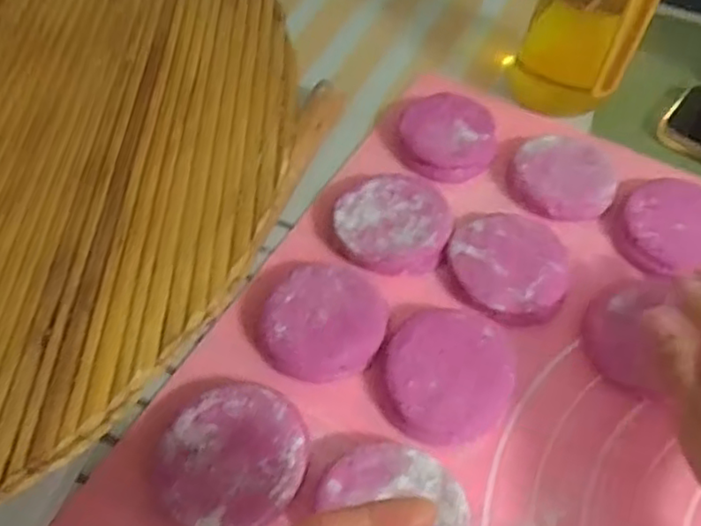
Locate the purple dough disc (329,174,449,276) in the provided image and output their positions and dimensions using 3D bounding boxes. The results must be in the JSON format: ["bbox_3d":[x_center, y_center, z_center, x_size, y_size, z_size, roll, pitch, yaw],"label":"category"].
[{"bbox_3d":[0.029,-0.028,0.422,0.072,0.017,0.077,1,54,-2],"label":"purple dough disc"}]

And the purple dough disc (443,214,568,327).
[{"bbox_3d":[0.099,0.002,0.406,0.074,0.015,0.083,14,55,7],"label":"purple dough disc"}]

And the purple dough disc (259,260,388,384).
[{"bbox_3d":[-0.014,0.033,0.378,0.067,0.019,0.074,22,56,13],"label":"purple dough disc"}]

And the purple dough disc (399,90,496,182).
[{"bbox_3d":[0.071,-0.092,0.468,0.068,0.022,0.074,1,54,-2],"label":"purple dough disc"}]

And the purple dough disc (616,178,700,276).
[{"bbox_3d":[0.217,-0.024,0.429,0.075,0.017,0.073,1,54,-2],"label":"purple dough disc"}]

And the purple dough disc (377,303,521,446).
[{"bbox_3d":[0.053,0.064,0.363,0.072,0.018,0.078,1,54,-2],"label":"purple dough disc"}]

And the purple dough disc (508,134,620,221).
[{"bbox_3d":[0.149,-0.063,0.456,0.071,0.015,0.079,5,54,1],"label":"purple dough disc"}]

